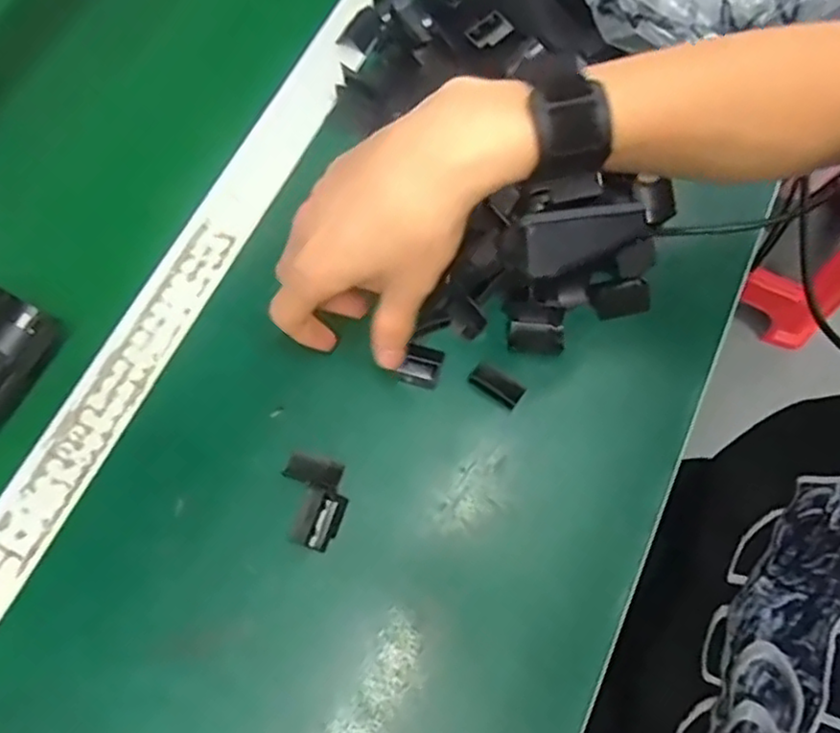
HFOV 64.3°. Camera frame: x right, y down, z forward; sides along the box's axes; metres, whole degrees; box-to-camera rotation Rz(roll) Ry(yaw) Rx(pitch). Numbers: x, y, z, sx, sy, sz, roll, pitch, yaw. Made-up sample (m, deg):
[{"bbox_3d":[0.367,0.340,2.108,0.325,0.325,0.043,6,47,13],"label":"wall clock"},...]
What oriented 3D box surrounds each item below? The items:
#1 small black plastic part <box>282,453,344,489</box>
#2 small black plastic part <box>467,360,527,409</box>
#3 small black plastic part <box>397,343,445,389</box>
[{"bbox_3d":[-0.060,0.060,0.379,0.031,0.012,0.017,18,72,6],"label":"small black plastic part"},{"bbox_3d":[0.045,0.010,0.393,0.031,0.008,0.016,33,74,11],"label":"small black plastic part"},{"bbox_3d":[0.001,-0.001,0.396,0.022,0.008,0.024,15,72,5],"label":"small black plastic part"}]

